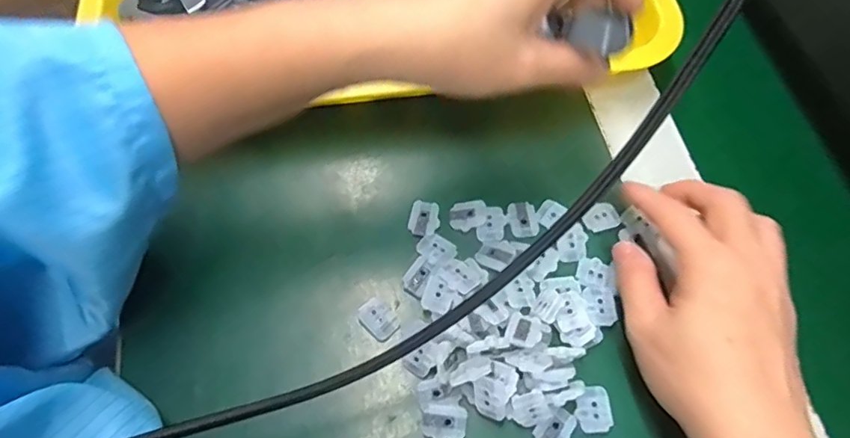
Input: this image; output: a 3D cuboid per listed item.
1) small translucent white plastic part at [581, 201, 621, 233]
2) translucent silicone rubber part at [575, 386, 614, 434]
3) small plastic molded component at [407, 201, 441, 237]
[{"bbox_3d":[0.102,-0.001,0.320,0.022,0.004,0.017,-18,64,-9],"label":"small translucent white plastic part"},{"bbox_3d":[0.083,0.094,0.270,0.017,0.004,0.021,-4,63,-2],"label":"translucent silicone rubber part"},{"bbox_3d":[0.000,0.000,0.321,0.018,0.006,0.021,15,64,7],"label":"small plastic molded component"}]

